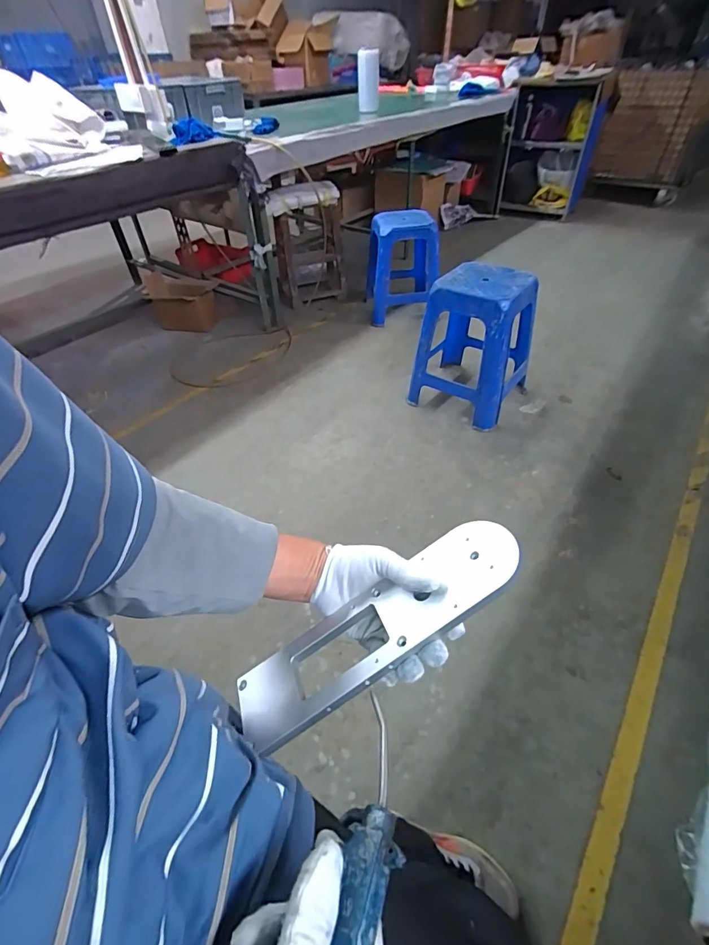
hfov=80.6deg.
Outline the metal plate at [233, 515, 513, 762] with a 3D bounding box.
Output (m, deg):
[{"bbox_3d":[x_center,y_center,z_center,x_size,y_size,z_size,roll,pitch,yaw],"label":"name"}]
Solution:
[{"bbox_3d":[0.017,0.149,0.392,0.302,0.018,0.080,-36,48,3],"label":"metal plate"}]

